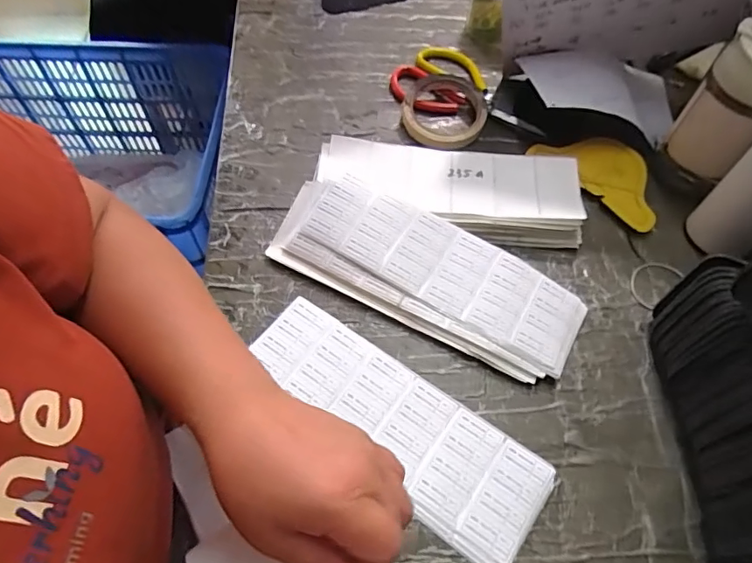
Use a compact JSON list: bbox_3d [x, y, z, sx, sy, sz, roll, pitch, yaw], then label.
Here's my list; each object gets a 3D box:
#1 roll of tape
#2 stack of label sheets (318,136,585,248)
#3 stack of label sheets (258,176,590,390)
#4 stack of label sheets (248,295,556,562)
[{"bbox_3d":[0.078,-0.194,0.577,0.092,0.025,0.104,14,60,7],"label":"roll of tape"},{"bbox_3d":[0.073,-0.096,0.511,0.257,0.030,0.096,6,59,2],"label":"stack of label sheets"},{"bbox_3d":[0.046,-0.014,0.459,0.278,0.033,0.104,25,62,13],"label":"stack of label sheets"},{"bbox_3d":[0.011,0.109,0.401,0.253,0.012,0.086,33,64,17],"label":"stack of label sheets"}]

